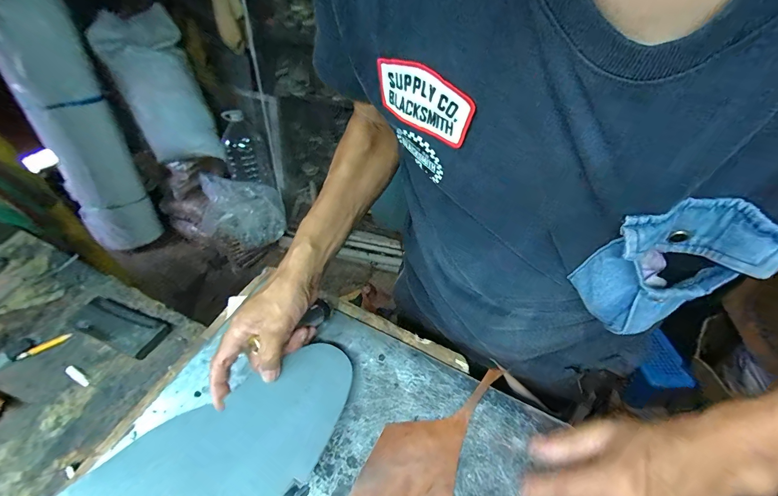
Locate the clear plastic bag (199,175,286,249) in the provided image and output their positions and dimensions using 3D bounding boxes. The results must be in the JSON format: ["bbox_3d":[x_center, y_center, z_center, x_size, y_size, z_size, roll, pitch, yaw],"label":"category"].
[{"bbox_3d":[-0.744,-0.184,1.629,0.423,0.245,0.281,18,48,19],"label":"clear plastic bag"}]

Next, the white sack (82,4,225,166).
[{"bbox_3d":[-1.039,-0.693,1.541,0.323,0.594,0.348,-22,48,-20],"label":"white sack"}]

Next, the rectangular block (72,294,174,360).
[{"bbox_3d":[-0.388,0.107,0.473,0.160,0.013,0.055,16,47,17],"label":"rectangular block"}]

